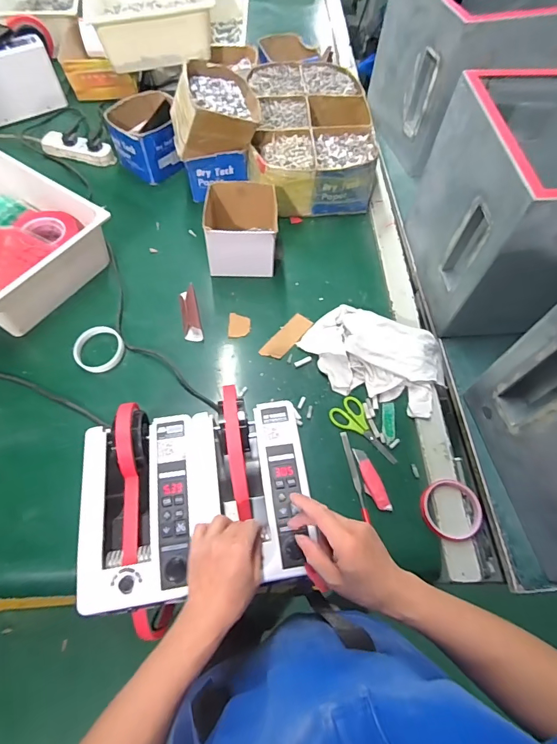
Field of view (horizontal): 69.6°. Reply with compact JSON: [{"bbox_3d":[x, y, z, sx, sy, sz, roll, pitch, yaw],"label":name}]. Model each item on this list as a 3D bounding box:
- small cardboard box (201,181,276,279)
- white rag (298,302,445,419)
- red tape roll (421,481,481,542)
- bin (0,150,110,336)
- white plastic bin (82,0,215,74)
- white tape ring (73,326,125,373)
[{"bbox_3d":[-0.076,-0.276,0.797,0.137,0.114,0.148,-2,63,-3],"label":"small cardboard box"},{"bbox_3d":[0.167,-0.028,0.700,0.248,0.068,0.150,28,65,11],"label":"white rag"},{"bbox_3d":[0.259,0.204,0.600,0.091,0.015,0.085,1,63,-2],"label":"red tape roll"},{"bbox_3d":[-0.538,-0.256,0.769,0.357,0.110,0.281,36,67,15],"label":"bin"},{"bbox_3d":[-0.327,-0.906,0.999,0.302,0.111,0.343,-11,64,-8],"label":"white plastic bin"},{"bbox_3d":[-0.319,-0.041,0.714,0.078,0.027,0.085,1,63,-2],"label":"white tape ring"}]

